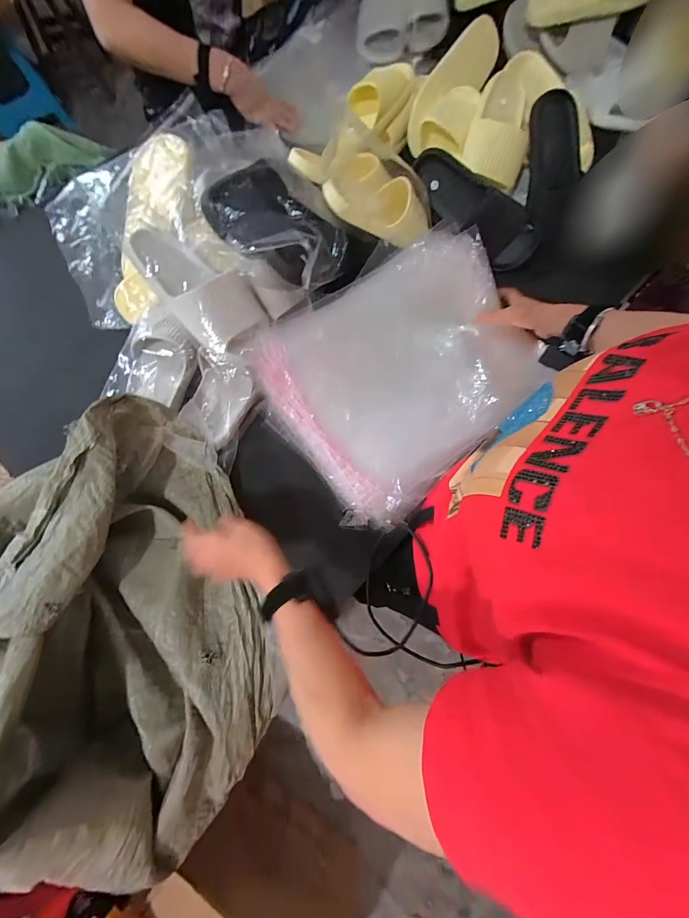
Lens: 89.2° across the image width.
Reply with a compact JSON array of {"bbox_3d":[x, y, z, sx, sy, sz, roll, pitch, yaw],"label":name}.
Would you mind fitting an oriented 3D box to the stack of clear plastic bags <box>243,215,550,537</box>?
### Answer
[{"bbox_3d":[0.098,-0.136,0.550,0.401,0.085,0.338,-35,78,-8],"label":"stack of clear plastic bags"}]

